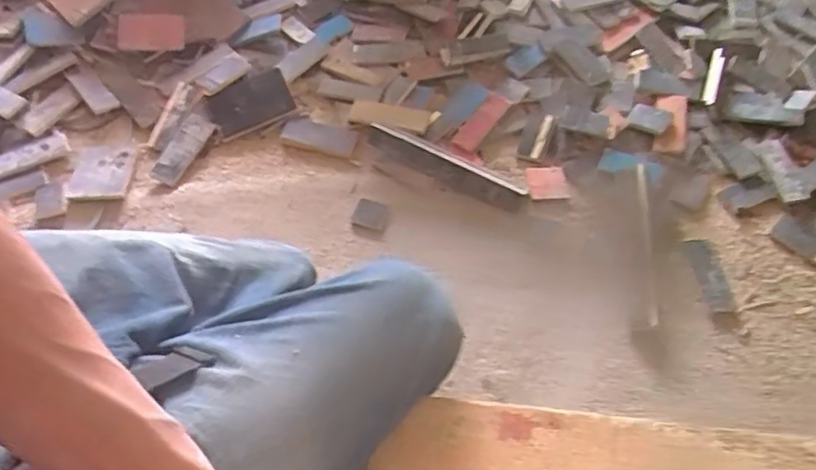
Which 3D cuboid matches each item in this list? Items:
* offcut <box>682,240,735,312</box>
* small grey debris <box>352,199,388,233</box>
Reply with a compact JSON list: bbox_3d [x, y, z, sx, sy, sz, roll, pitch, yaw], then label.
[{"bbox_3d":[0.597,0.079,1.258,0.056,0.016,0.161,-5,59,-3],"label":"offcut"},{"bbox_3d":[-0.083,-0.045,1.420,0.073,0.017,0.074,15,59,9],"label":"small grey debris"}]

